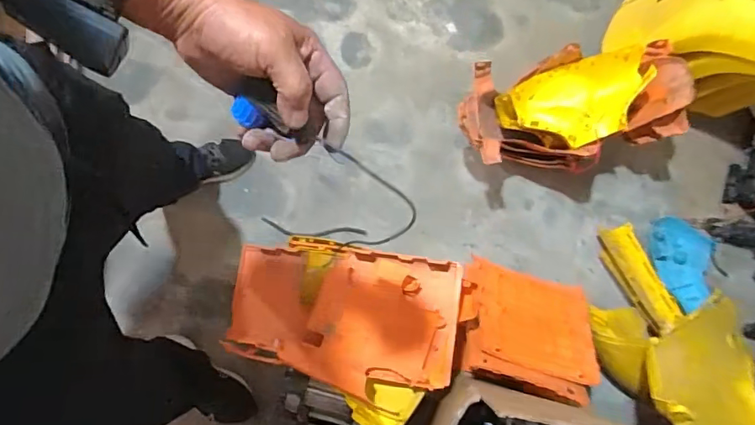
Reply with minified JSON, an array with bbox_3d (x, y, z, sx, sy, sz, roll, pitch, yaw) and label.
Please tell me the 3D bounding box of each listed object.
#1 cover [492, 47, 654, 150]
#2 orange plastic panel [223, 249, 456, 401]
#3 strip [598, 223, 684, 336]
[{"bbox_3d":[0.435,-0.240,1.129,0.305,0.114,0.193,-16,78,-6],"label":"cover"},{"bbox_3d":[-0.064,0.191,0.937,0.420,0.058,0.238,6,77,0],"label":"orange plastic panel"},{"bbox_3d":[0.623,0.148,1.202,0.107,0.054,0.266,-19,66,-5],"label":"strip"}]

